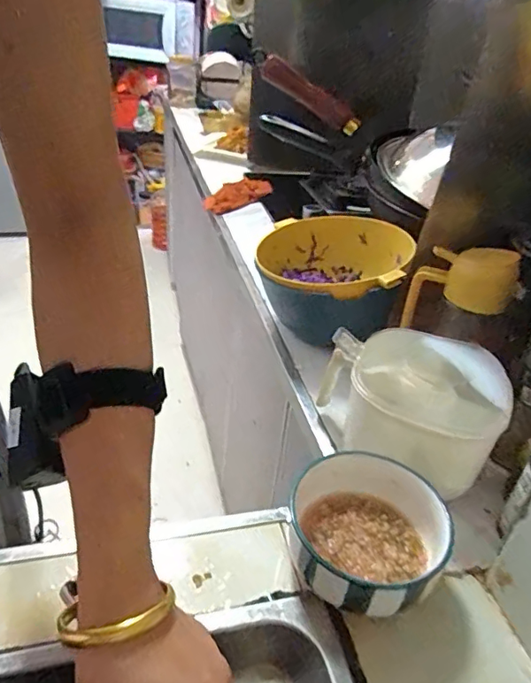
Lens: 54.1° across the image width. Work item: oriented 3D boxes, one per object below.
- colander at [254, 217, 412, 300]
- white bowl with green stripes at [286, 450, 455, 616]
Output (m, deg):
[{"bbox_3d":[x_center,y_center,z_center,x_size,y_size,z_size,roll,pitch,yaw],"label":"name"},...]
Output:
[{"bbox_3d":[0.088,-0.096,0.677,0.193,0.082,0.202,19,38,21],"label":"colander"},{"bbox_3d":[0.076,0.150,0.400,0.115,0.059,0.122,2,35,-2],"label":"white bowl with green stripes"}]

